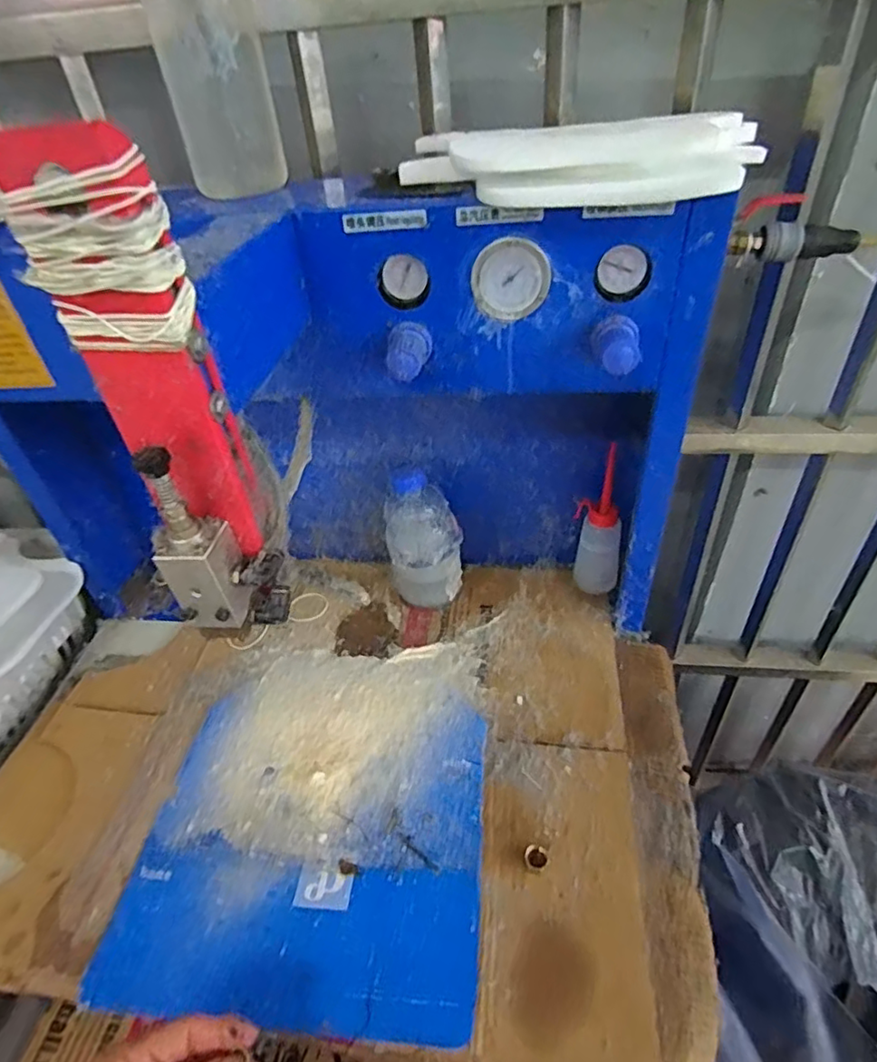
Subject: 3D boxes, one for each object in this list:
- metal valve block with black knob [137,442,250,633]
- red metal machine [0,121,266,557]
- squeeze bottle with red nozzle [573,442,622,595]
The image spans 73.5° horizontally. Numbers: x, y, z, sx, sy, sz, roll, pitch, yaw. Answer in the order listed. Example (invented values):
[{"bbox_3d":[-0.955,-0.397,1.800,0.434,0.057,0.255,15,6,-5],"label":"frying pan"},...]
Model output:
[{"bbox_3d":[-0.147,0.007,0.350,0.041,0.119,0.031,-9,41,-5],"label":"metal valve block with black knob"},{"bbox_3d":[-0.152,-0.084,0.317,0.063,0.221,0.034,-4,40,2],"label":"red metal machine"},{"bbox_3d":[0.184,-0.002,0.676,0.044,0.170,0.052,-7,40,-1],"label":"squeeze bottle with red nozzle"}]

